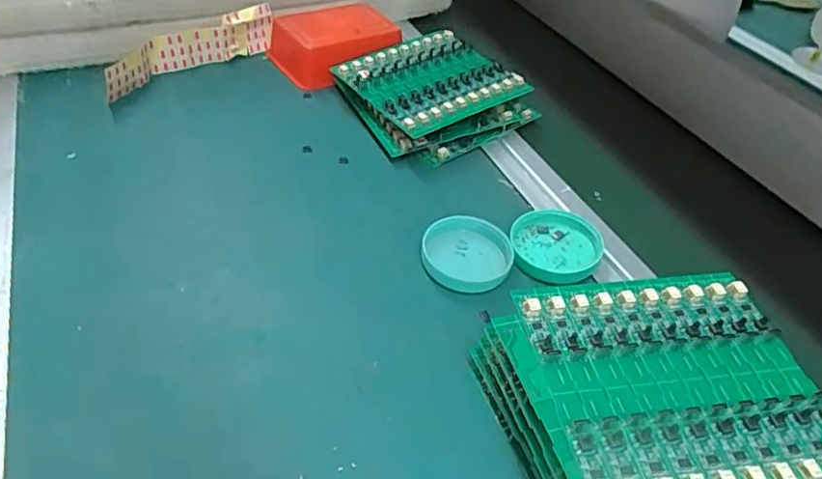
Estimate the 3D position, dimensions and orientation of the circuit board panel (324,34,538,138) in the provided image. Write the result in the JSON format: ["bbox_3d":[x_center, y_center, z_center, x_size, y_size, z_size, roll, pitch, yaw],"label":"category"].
[{"bbox_3d":[0.021,-0.151,0.527,0.136,0.013,0.125,-28,55,-26],"label":"circuit board panel"}]

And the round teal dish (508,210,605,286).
[{"bbox_3d":[0.107,0.005,0.414,0.062,0.015,0.073,11,44,4],"label":"round teal dish"}]

